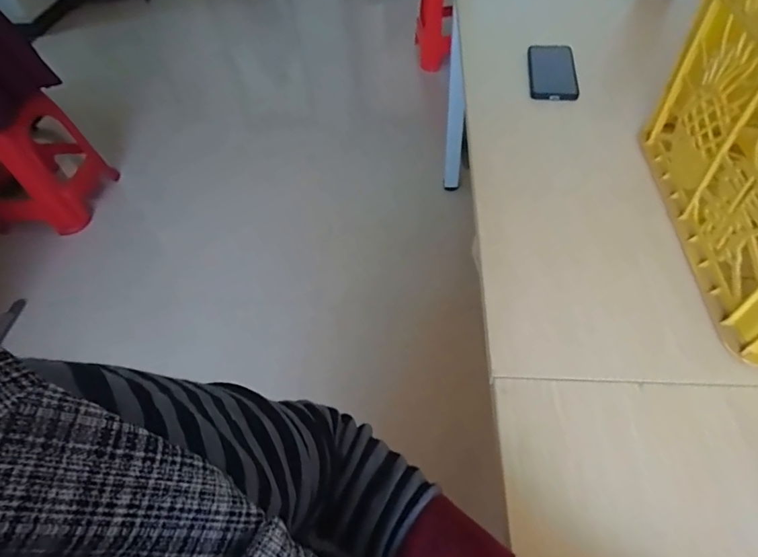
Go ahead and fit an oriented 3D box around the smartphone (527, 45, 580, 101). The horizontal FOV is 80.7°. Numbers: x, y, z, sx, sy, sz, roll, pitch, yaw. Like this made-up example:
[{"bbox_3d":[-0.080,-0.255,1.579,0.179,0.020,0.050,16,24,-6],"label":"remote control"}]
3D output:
[{"bbox_3d":[0.290,-0.346,0.746,0.076,0.009,0.165,5,53,9],"label":"smartphone"}]

